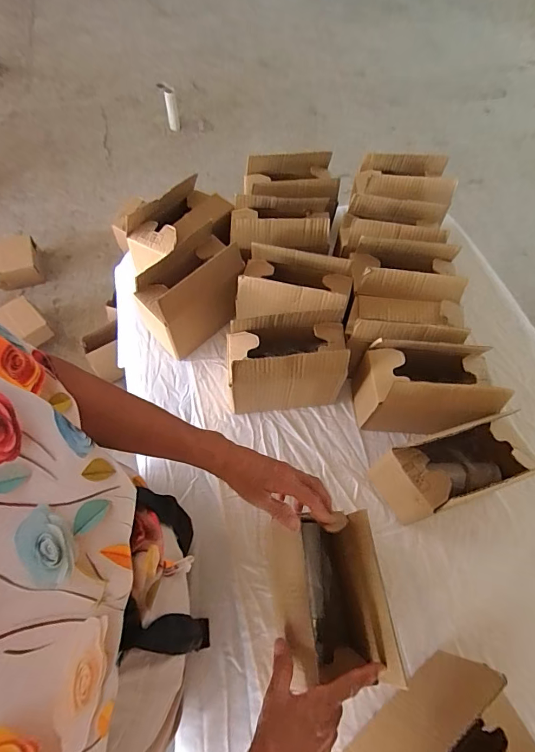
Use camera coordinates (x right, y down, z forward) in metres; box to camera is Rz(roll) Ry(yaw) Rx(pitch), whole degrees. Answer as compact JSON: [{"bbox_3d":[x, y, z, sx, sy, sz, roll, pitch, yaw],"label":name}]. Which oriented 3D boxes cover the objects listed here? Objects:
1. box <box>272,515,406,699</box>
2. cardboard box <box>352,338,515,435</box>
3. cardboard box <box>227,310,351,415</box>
[{"bbox_3d":[0.066,0.261,0.489,0.114,0.107,0.164,0,63,-4],"label":"box"},{"bbox_3d":[0.241,0.024,0.640,0.182,0.154,0.103,6,62,0],"label":"cardboard box"},{"bbox_3d":[0.028,-0.019,0.661,0.183,0.168,0.099,-4,63,-6],"label":"cardboard box"}]

